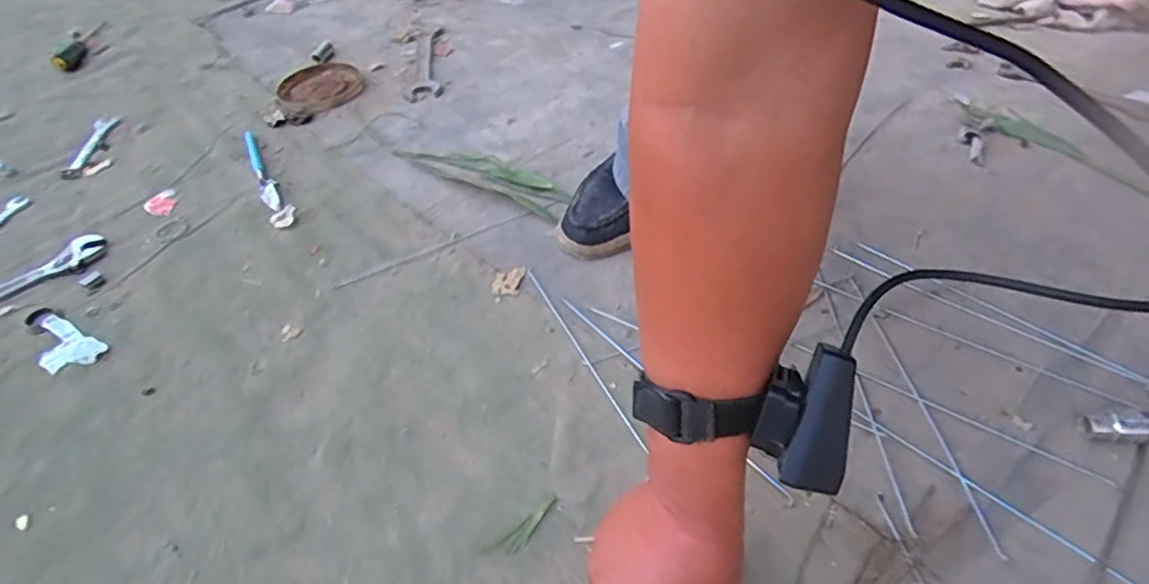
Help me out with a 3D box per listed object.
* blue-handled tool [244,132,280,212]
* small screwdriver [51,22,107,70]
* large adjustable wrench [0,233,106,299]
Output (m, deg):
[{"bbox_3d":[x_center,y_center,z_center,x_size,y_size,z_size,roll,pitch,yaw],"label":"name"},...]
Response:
[{"bbox_3d":[-0.407,-0.163,0.829,0.021,0.014,0.191,-23,48,-17],"label":"blue-handled tool"},{"bbox_3d":[-0.886,-0.449,1.143,0.032,0.021,0.208,-10,46,-5],"label":"small screwdriver"},{"bbox_3d":[-0.613,-0.005,0.690,0.047,0.010,0.195,32,56,30],"label":"large adjustable wrench"}]

